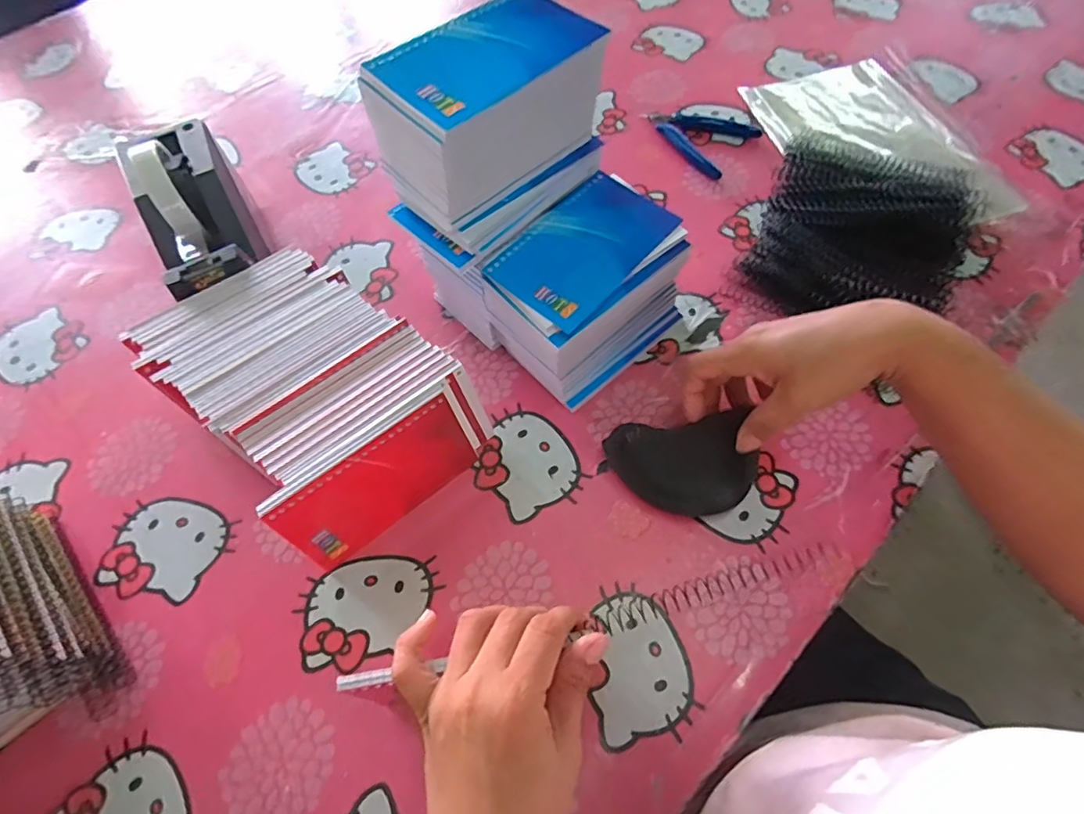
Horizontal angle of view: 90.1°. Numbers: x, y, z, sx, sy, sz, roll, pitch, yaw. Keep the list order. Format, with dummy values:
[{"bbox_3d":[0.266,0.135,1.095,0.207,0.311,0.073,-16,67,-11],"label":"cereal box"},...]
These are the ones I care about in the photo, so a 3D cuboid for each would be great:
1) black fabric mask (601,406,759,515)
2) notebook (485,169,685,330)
[{"bbox_3d":[0.097,0.040,0.377,0.097,0.030,0.066,-6,60,1],"label":"black fabric mask"},{"bbox_3d":[0.031,-0.114,0.386,0.135,0.008,0.084,-41,66,-18],"label":"notebook"}]

